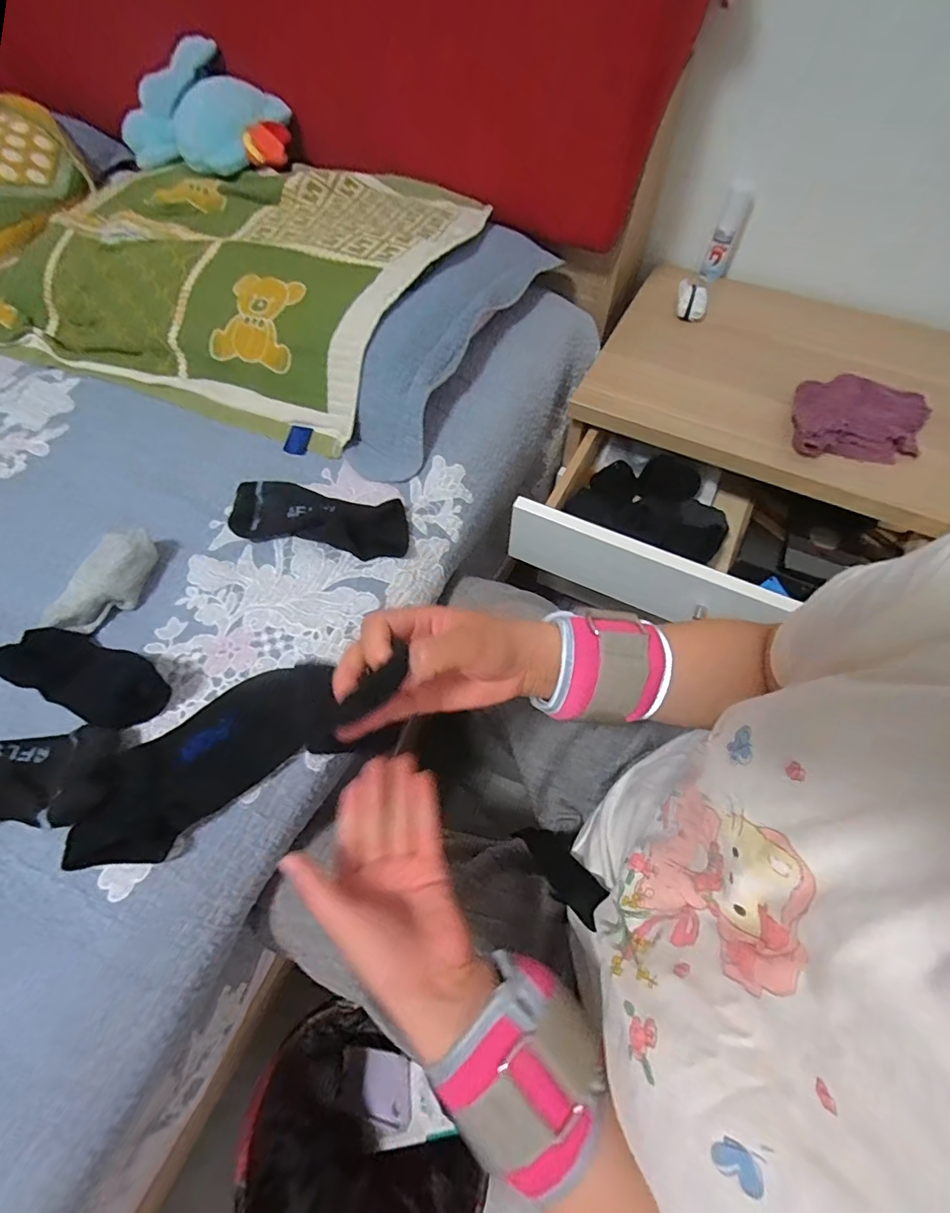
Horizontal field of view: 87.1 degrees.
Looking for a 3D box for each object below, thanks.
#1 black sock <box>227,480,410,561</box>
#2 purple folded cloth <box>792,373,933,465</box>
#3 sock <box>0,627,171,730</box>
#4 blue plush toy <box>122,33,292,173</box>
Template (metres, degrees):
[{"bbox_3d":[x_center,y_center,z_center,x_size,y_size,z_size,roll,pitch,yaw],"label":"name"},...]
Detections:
[{"bbox_3d":[-0.160,-0.092,0.524,0.180,0.028,0.070,9,61,3],"label":"black sock"},{"bbox_3d":[0.480,-0.236,0.624,0.183,0.035,0.126,2,61,-1],"label":"purple folded cloth"},{"bbox_3d":[-0.336,0.059,0.433,0.136,0.031,0.060,21,62,10],"label":"sock"},{"bbox_3d":[-0.385,-0.694,0.695,0.256,0.111,0.124,15,62,9],"label":"blue plush toy"}]

